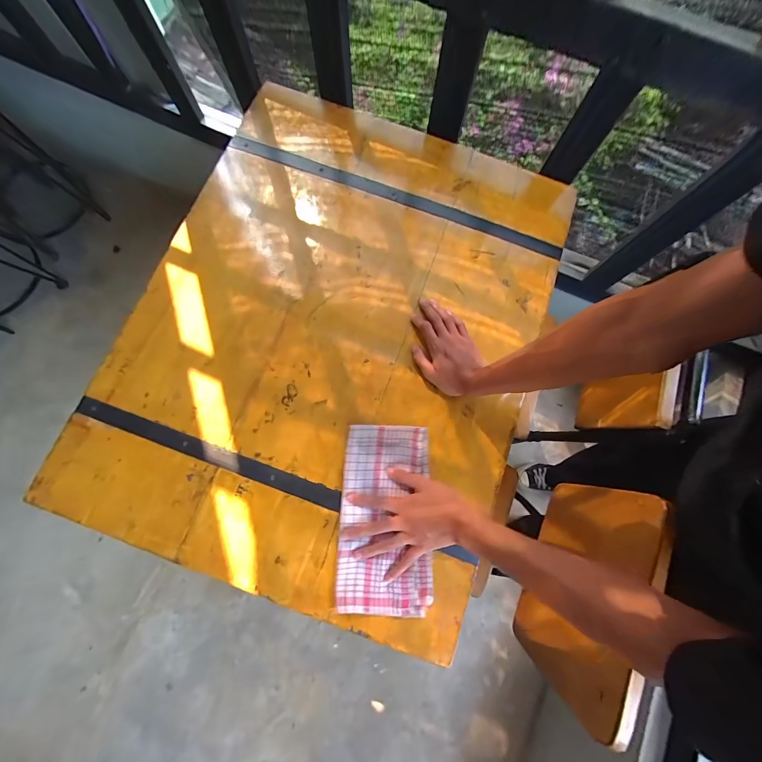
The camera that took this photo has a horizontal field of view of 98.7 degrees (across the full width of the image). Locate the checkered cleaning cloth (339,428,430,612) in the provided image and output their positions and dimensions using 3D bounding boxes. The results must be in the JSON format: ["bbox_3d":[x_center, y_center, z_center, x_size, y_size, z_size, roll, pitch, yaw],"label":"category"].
[{"bbox_3d":[0.006,0.210,0.513,0.142,0.017,0.274,0,78,-1],"label":"checkered cleaning cloth"}]

